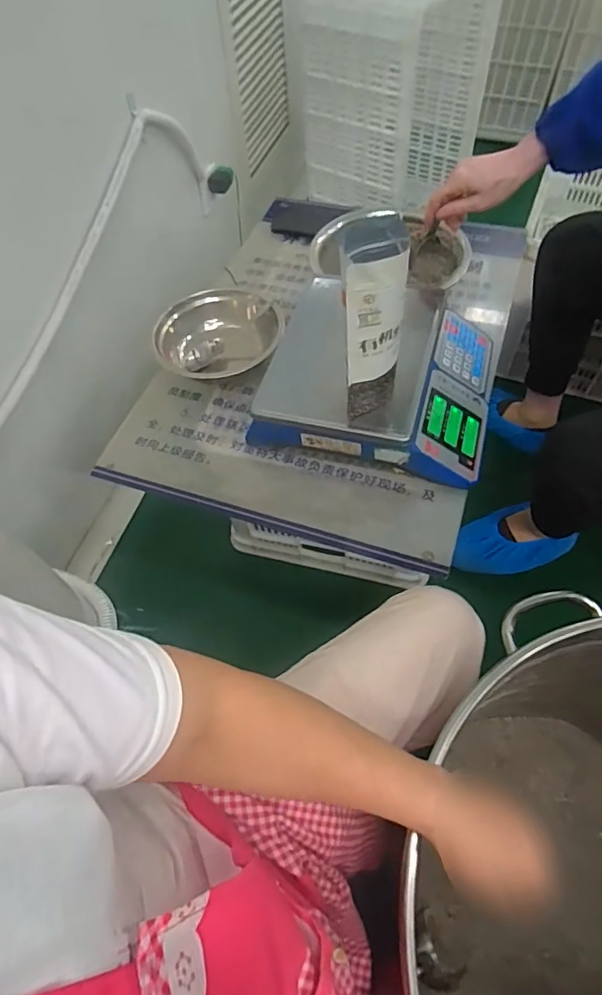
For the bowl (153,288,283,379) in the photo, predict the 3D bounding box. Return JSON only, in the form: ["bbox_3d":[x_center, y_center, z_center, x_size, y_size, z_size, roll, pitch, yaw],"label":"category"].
[{"bbox_3d":[-0.141,-0.271,0.880,0.199,0.066,0.211,-2,58,3],"label":"bowl"}]

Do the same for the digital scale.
[{"bbox_3d":[0.112,-0.178,0.782,0.338,0.120,0.294,12,60,11],"label":"digital scale"}]

